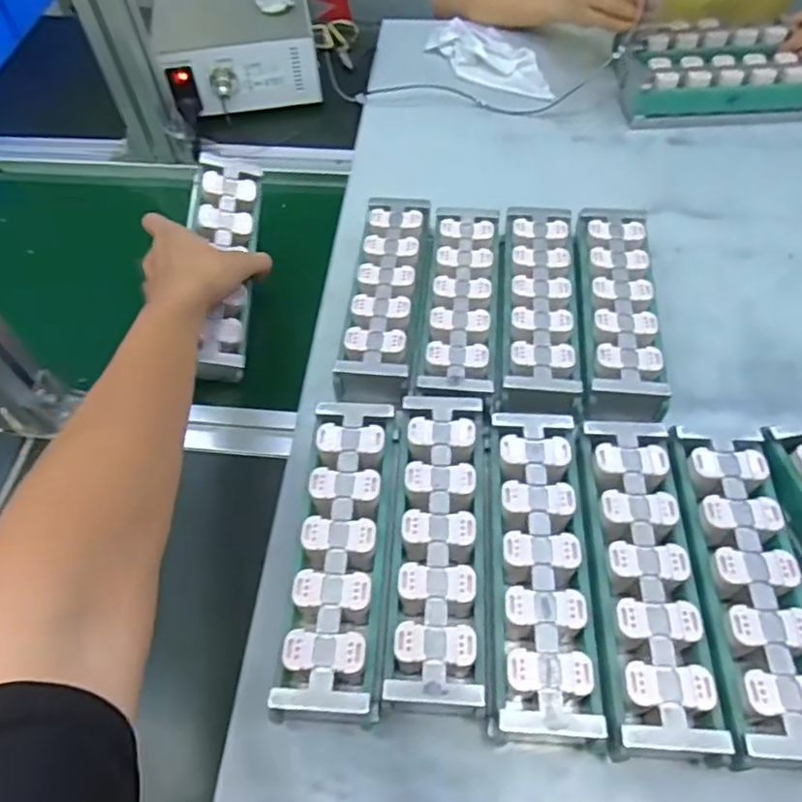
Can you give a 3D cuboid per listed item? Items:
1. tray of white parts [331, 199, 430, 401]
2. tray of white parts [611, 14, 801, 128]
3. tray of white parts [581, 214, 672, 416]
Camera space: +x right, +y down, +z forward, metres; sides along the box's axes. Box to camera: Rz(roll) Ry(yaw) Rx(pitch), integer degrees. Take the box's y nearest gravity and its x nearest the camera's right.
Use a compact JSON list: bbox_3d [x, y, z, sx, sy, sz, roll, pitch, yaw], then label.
[{"bbox_3d":[-0.010,-0.087,0.494,0.054,0.034,0.194,3,55,7],"label":"tray of white parts"},{"bbox_3d":[0.333,-0.359,0.675,0.193,0.056,0.137,-4,55,2],"label":"tray of white parts"},{"bbox_3d":[0.168,-0.067,0.484,0.056,0.052,0.199,4,55,7],"label":"tray of white parts"}]

